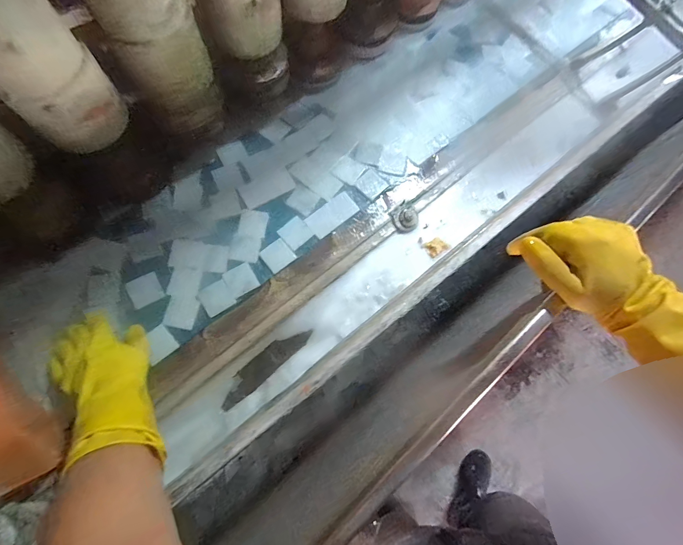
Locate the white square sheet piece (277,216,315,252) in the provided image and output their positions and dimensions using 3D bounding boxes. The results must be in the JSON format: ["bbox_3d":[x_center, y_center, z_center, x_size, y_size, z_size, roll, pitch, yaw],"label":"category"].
[{"bbox_3d":[-0.079,-0.070,0.593,0.049,0.007,0.046,-41,76,-13],"label":"white square sheet piece"}]

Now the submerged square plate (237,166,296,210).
[{"bbox_3d":[-0.131,-0.150,0.609,0.092,0.010,0.045,-28,74,-9],"label":"submerged square plate"}]

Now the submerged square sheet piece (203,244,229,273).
[{"bbox_3d":[-0.207,-0.023,0.569,0.037,0.006,0.044,2,71,1],"label":"submerged square sheet piece"}]

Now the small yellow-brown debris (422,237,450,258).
[{"bbox_3d":[0.170,-0.048,0.617,0.038,0.004,0.030,-31,74,-10],"label":"small yellow-brown debris"}]

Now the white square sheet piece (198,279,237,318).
[{"bbox_3d":[-0.202,0.041,0.559,0.046,0.006,0.048,-32,74,-10],"label":"white square sheet piece"}]

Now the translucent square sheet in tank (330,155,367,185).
[{"bbox_3d":[0.013,-0.189,0.626,0.045,0.007,0.052,34,74,10],"label":"translucent square sheet in tank"}]

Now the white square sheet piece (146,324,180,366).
[{"bbox_3d":[-0.279,0.109,0.529,0.042,0.011,0.047,-38,76,-12],"label":"white square sheet piece"}]

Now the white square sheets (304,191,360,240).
[{"bbox_3d":[-0.016,-0.103,0.607,0.091,0.005,0.046,-38,75,-12],"label":"white square sheets"}]

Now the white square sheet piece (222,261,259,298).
[{"bbox_3d":[-0.166,0.011,0.568,0.046,0.004,0.047,-31,74,-10],"label":"white square sheet piece"}]

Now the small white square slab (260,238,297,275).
[{"bbox_3d":[-0.107,-0.028,0.582,0.047,0.004,0.044,-39,94,-12],"label":"small white square slab"}]

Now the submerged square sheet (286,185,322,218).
[{"bbox_3d":[-0.067,-0.130,0.610,0.048,0.010,0.045,37,75,11],"label":"submerged square sheet"}]

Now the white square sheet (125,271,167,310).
[{"bbox_3d":[-0.312,0.028,0.548,0.047,0.006,0.049,-30,74,-10],"label":"white square sheet"}]

